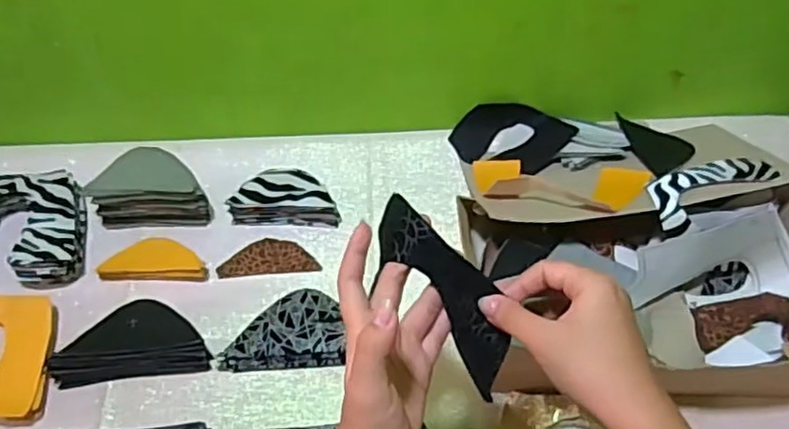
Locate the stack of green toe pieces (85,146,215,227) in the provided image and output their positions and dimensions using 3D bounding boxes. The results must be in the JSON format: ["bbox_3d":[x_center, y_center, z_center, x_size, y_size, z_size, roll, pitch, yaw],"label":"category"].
[{"bbox_3d":[-0.268,-0.030,0.718,0.126,0.066,0.055,-1,54,0],"label":"stack of green toe pieces"}]

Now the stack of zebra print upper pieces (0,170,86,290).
[{"bbox_3d":[-0.416,0.016,0.700,0.162,0.046,0.133,-7,54,-4],"label":"stack of zebra print upper pieces"}]

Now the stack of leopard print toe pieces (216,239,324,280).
[{"bbox_3d":[-0.136,0.046,0.711,0.103,0.006,0.047,-6,54,-4],"label":"stack of leopard print toe pieces"}]

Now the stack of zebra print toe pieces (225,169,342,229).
[{"bbox_3d":[-0.123,-0.020,0.726,0.120,0.042,0.050,-1,54,0],"label":"stack of zebra print toe pieces"}]

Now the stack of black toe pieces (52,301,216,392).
[{"bbox_3d":[-0.253,0.121,0.635,0.146,0.028,0.076,-7,54,-4],"label":"stack of black toe pieces"}]

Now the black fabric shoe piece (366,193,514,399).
[{"bbox_3d":[0.035,0.048,0.423,0.048,0.032,0.132,-41,86,12],"label":"black fabric shoe piece"}]

